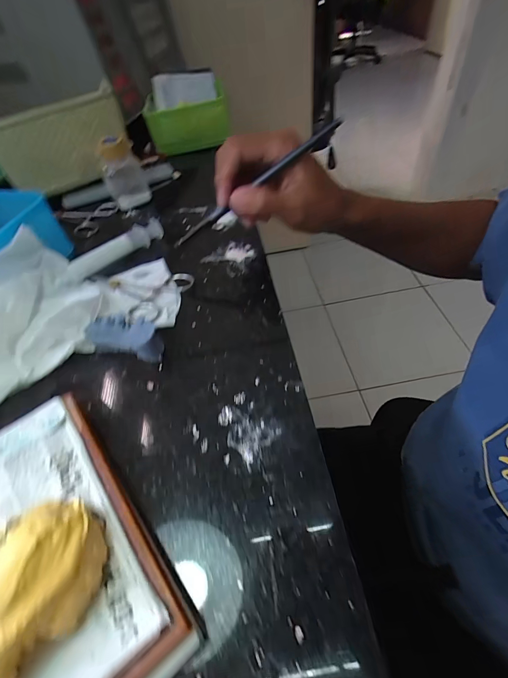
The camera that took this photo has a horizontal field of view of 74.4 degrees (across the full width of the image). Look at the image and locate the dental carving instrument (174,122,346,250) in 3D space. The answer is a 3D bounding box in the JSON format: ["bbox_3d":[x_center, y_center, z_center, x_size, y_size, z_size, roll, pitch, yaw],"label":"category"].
[{"bbox_3d":[-0.002,-0.120,0.267,0.156,0.010,0.006,-30,46,18],"label":"dental carving instrument"}]

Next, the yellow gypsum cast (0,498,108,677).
[{"bbox_3d":[-0.089,0.101,0.131,0.038,0.035,0.069,16,52,18],"label":"yellow gypsum cast"}]

